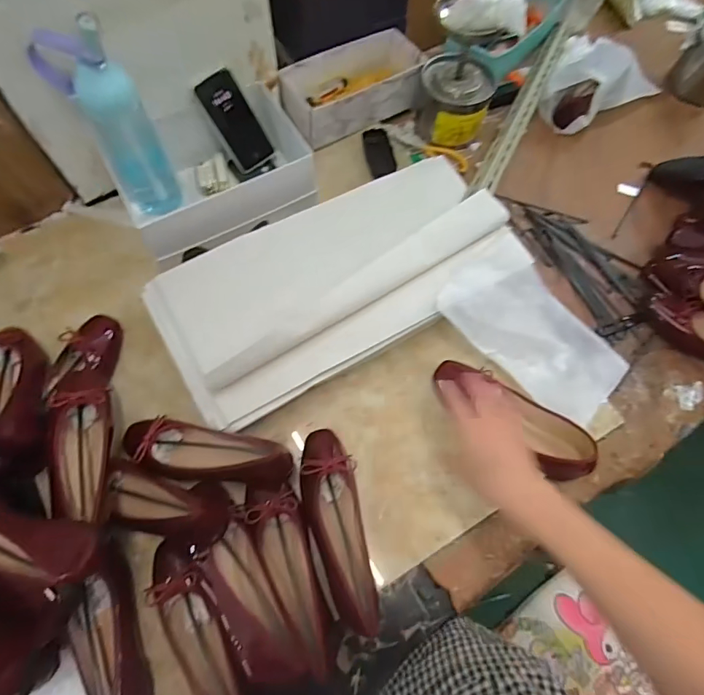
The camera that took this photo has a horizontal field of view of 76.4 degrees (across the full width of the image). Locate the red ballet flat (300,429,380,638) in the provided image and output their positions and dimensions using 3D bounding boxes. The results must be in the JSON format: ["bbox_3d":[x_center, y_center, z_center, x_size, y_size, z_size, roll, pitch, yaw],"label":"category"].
[{"bbox_3d":[-0.018,0.240,0.589,0.079,0.065,0.237,-8,68,-5],"label":"red ballet flat"}]

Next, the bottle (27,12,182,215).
[{"bbox_3d":[-0.350,-0.322,0.682,0.083,0.322,0.077,-42,75,-17],"label":"bottle"}]

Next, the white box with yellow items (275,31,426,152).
[{"bbox_3d":[-0.002,-0.495,0.866,0.295,0.101,0.134,-30,72,-13],"label":"white box with yellow items"}]

